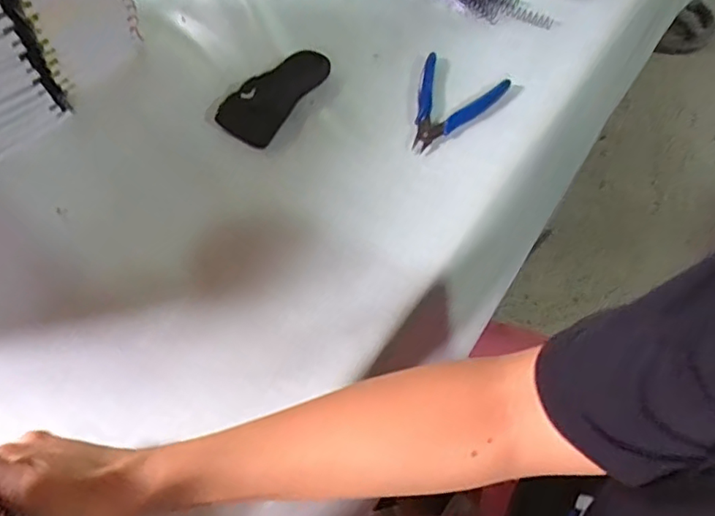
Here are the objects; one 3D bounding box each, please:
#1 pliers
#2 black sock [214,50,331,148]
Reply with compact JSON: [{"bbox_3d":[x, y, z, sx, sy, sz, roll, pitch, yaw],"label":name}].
[{"bbox_3d":[0.086,-0.139,0.524,0.078,0.015,0.109,22,60,10],"label":"pliers"},{"bbox_3d":[-0.076,-0.156,0.528,0.057,0.014,0.117,31,62,15],"label":"black sock"}]

